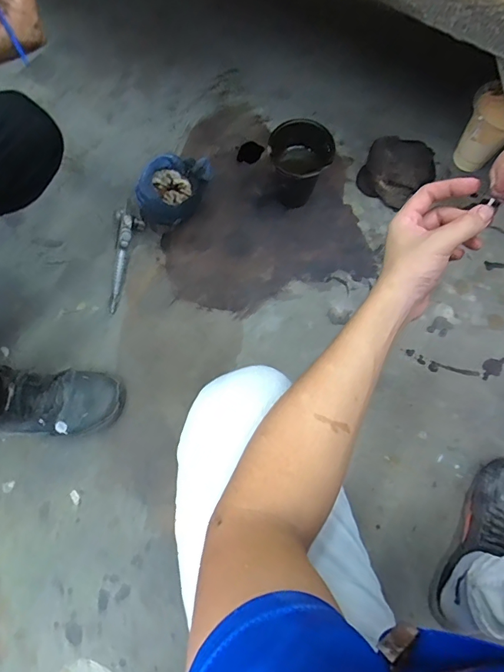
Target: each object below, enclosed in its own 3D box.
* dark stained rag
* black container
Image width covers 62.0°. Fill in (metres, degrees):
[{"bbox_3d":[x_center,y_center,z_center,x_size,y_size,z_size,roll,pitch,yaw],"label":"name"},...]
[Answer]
[{"bbox_3d":[0.290,-0.329,0.830,0.135,0.066,0.127,27,76,6],"label":"dark stained rag"},{"bbox_3d":[0.083,-0.301,0.780,0.115,0.139,0.116,13,75,3],"label":"black container"}]

